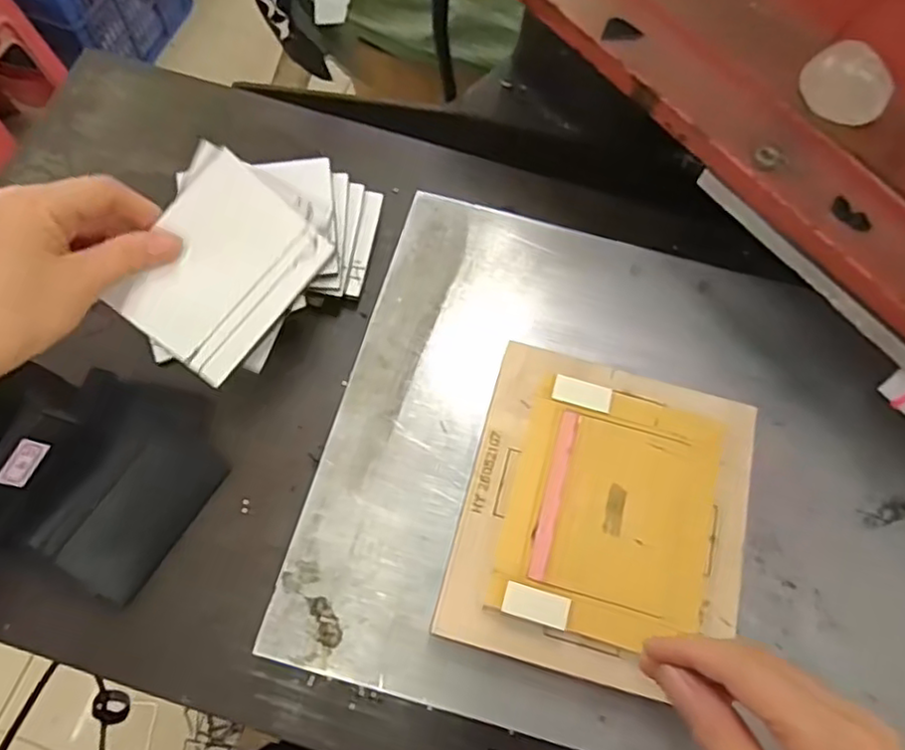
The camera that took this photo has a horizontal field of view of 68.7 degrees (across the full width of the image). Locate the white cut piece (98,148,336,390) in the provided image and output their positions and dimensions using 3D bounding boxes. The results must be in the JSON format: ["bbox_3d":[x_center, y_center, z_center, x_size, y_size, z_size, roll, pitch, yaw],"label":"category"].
[{"bbox_3d":[-0.132,-0.060,0.381,0.082,0.004,0.107,41,81,-20],"label":"white cut piece"}]

